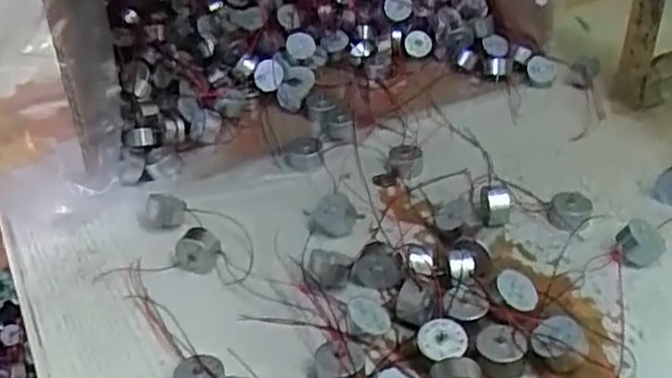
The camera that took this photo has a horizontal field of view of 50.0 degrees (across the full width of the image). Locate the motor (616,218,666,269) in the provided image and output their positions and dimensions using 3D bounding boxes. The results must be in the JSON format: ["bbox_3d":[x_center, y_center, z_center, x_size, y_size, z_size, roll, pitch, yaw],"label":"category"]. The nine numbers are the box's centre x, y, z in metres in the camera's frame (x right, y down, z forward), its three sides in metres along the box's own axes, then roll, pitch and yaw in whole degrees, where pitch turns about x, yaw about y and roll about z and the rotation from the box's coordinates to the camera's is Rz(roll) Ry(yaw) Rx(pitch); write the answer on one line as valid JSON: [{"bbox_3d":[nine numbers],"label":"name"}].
[{"bbox_3d":[0.167,0.031,0.397,0.024,0.020,0.019,14,37,24],"label":"motor"}]

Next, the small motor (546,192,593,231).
[{"bbox_3d":[0.140,0.014,0.430,0.025,0.015,0.021,6,34,13],"label":"small motor"}]

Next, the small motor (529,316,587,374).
[{"bbox_3d":[0.104,0.074,0.340,0.024,0.017,0.025,-2,33,1],"label":"small motor"}]

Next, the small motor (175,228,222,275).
[{"bbox_3d":[-0.077,0.034,0.409,0.022,0.019,0.018,-28,41,-33],"label":"small motor"}]

